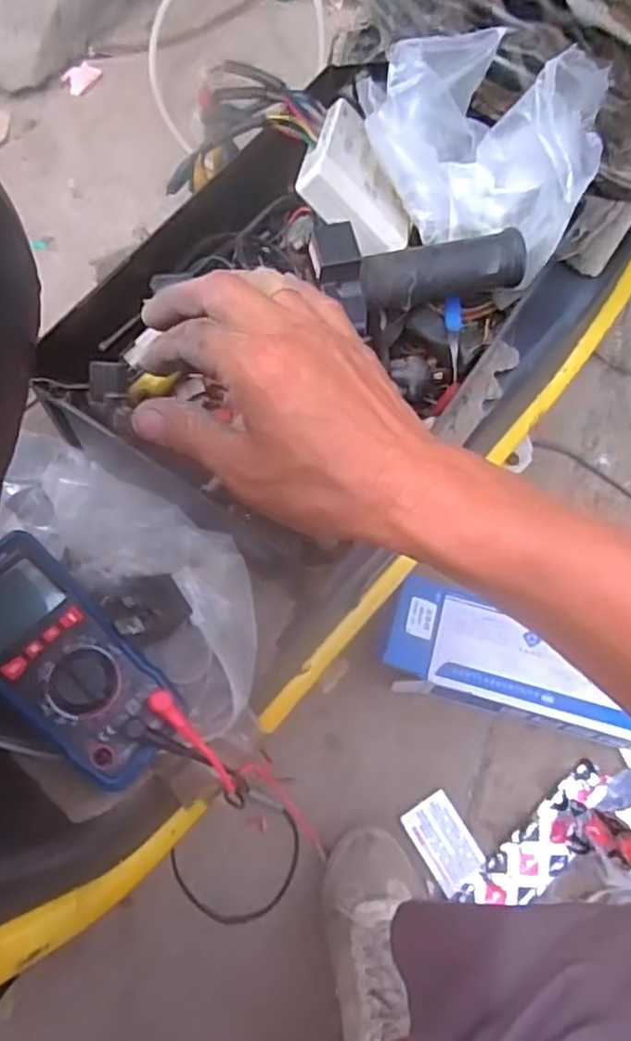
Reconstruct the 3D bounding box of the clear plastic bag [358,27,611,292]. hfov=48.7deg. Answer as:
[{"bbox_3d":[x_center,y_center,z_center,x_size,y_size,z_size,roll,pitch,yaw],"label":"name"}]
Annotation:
[{"bbox_3d":[0.098,-0.240,0.438,0.148,0.084,0.105,23,69,5],"label":"clear plastic bag"}]

